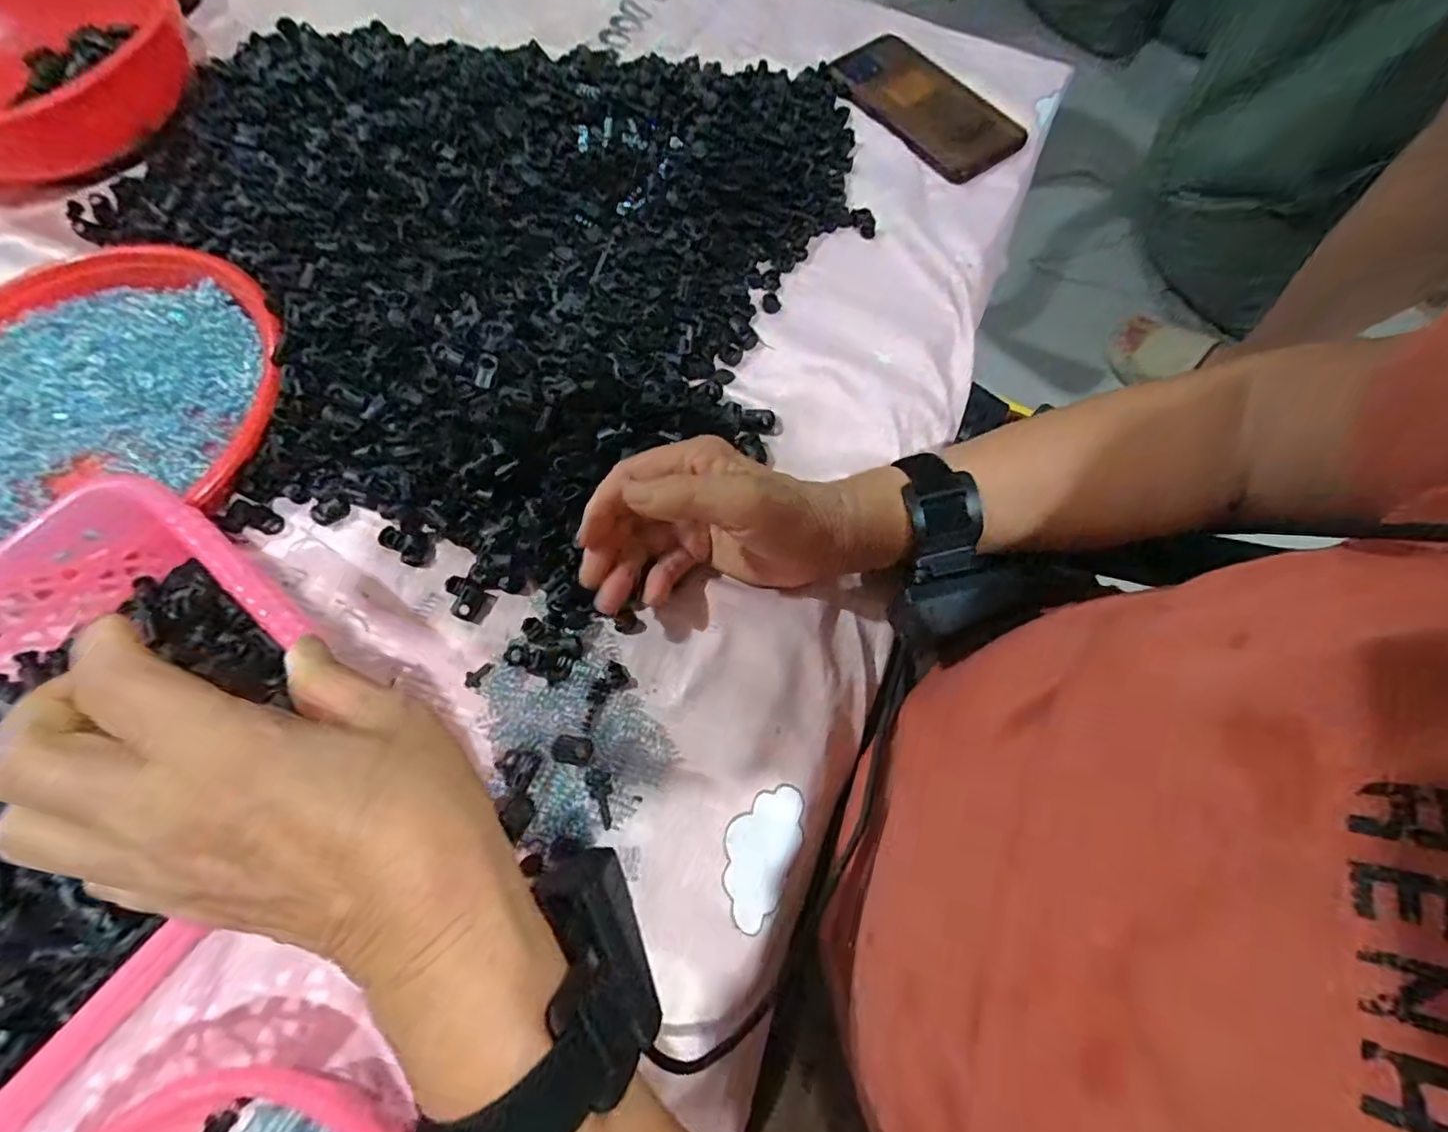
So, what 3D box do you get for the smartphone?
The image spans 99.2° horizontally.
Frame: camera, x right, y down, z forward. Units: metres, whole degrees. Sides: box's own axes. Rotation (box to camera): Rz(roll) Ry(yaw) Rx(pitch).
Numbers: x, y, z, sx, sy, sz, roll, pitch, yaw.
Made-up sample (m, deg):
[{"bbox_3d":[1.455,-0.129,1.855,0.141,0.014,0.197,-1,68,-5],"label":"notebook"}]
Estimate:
[{"bbox_3d":[0.162,-0.376,0.498,0.087,0.009,0.162,-36,72,-11],"label":"smartphone"}]

